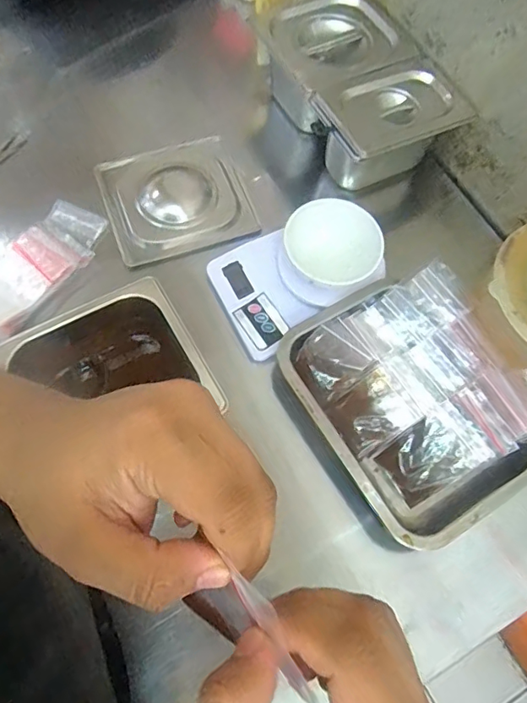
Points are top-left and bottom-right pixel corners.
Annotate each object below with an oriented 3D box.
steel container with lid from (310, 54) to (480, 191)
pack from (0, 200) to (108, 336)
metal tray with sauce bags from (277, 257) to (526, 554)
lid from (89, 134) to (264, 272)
[{"bbox_3d":[0.151,-0.280,0.659,0.189,0.102,0.121,-22,70,-11],"label":"steel container with lid"},{"bbox_3d":[-0.271,-0.106,0.601,0.087,0.025,0.183,31,70,10],"label":"pack"},{"bbox_3d":[0.160,0.047,0.542,0.213,0.076,0.259,-29,72,-14],"label":"metal tray with sauce bags"},{"bbox_3d":[-0.113,-0.198,0.658,0.171,0.018,0.162,-19,70,-10],"label":"lid"}]

